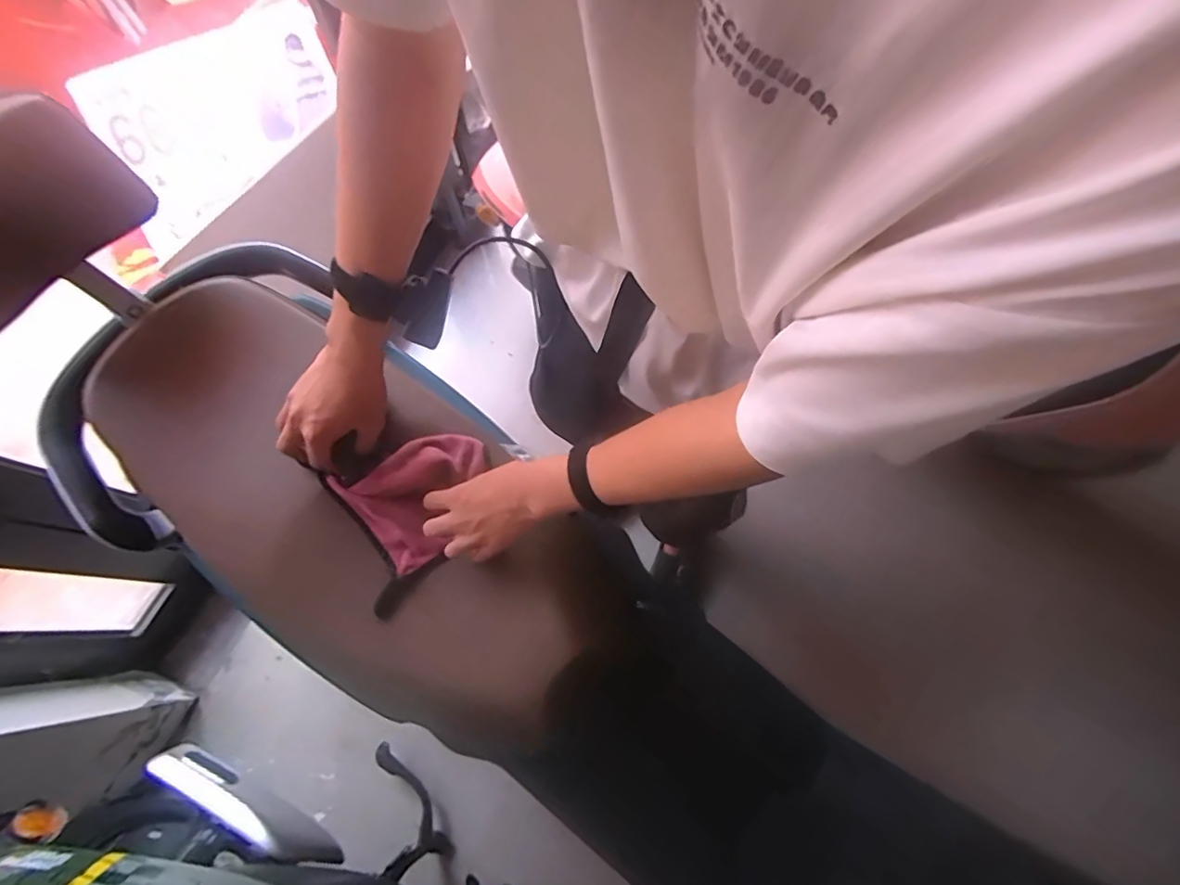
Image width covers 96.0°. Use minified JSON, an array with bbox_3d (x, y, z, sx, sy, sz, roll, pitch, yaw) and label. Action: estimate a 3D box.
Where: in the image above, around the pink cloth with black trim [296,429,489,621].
[{"bbox_3d":[-0.183,0.067,0.569,0.163,0.068,0.162,-27,74,-8],"label":"pink cloth with black trim"}]

